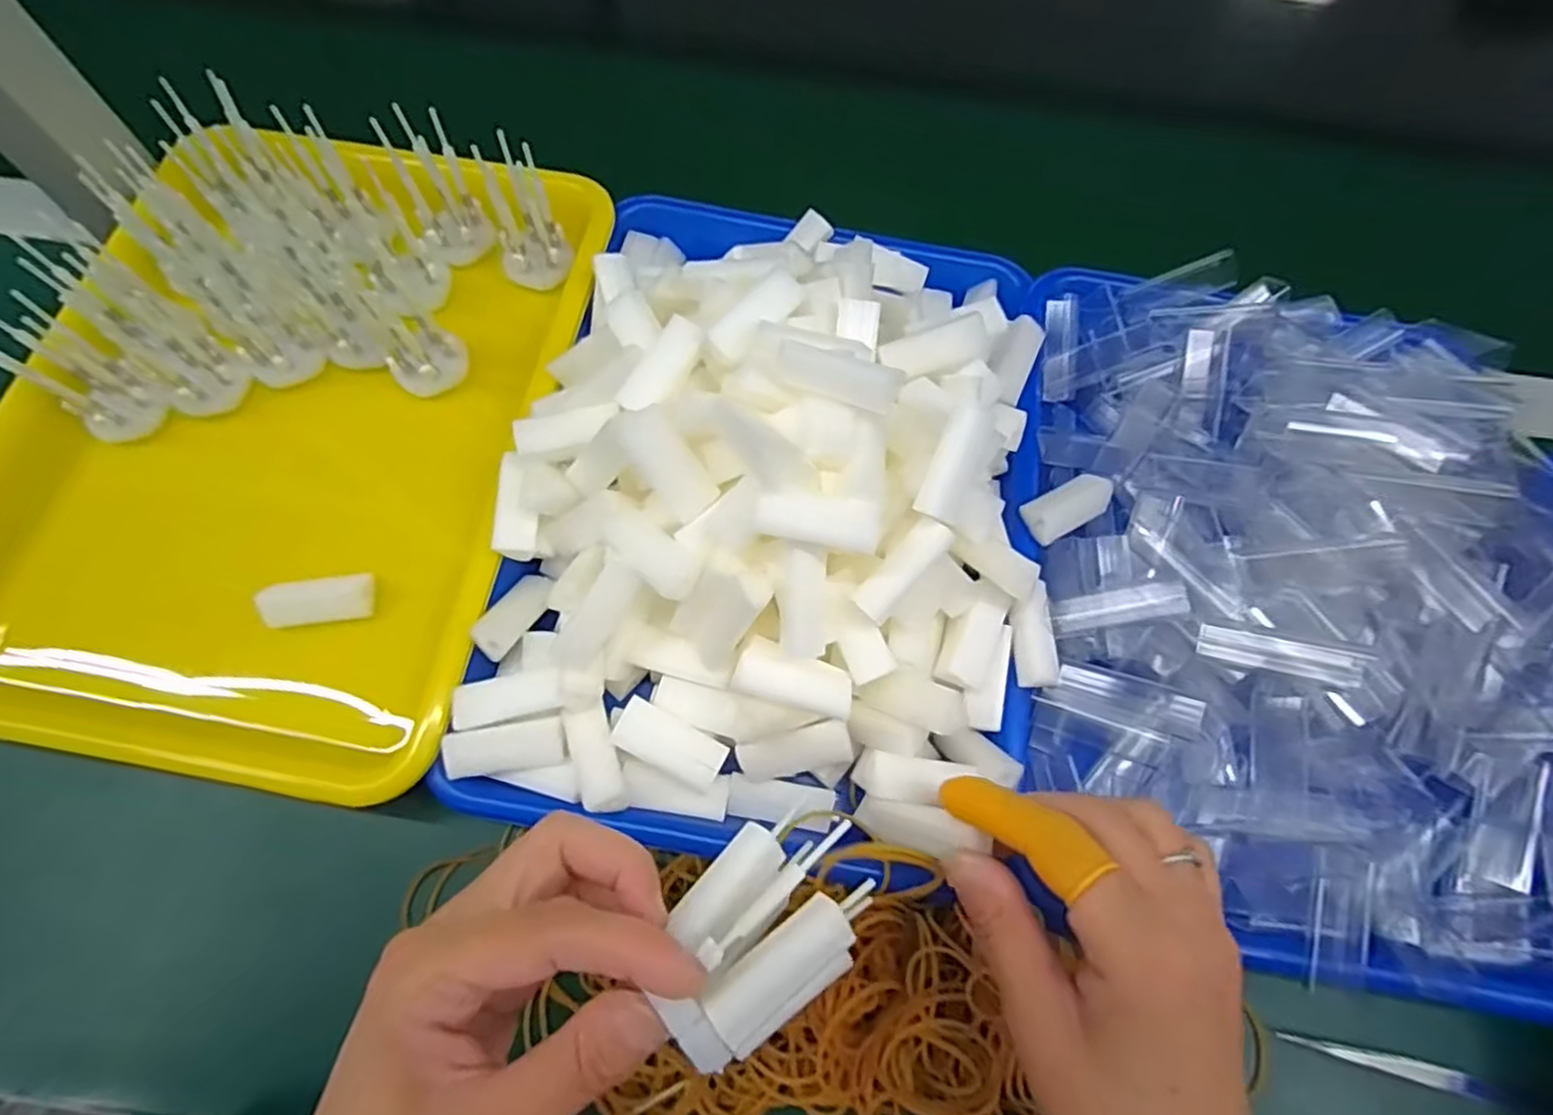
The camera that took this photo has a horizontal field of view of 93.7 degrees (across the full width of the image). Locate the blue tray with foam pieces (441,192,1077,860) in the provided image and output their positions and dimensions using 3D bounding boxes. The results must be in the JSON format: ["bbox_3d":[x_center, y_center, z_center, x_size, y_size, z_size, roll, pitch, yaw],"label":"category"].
[{"bbox_3d":[0.004,-0.038,0.309,0.236,0.083,0.303,9,68,1],"label":"blue tray with foam pieces"}]

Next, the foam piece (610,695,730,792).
[{"bbox_3d":[-0.043,0.075,0.293,0.044,0.008,0.020,25,69,8],"label":"foam piece"}]

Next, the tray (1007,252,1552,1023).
[{"bbox_3d":[0.230,0.007,0.325,0.230,0.073,0.320,7,68,1],"label":"tray"}]

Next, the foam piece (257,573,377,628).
[{"bbox_3d":[-0.206,0.020,0.328,0.045,0.014,0.019,-13,69,-7],"label":"foam piece"}]

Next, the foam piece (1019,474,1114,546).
[{"bbox_3d":[0.137,-0.024,0.343,0.048,0.013,0.020,-30,72,-13],"label":"foam piece"}]

